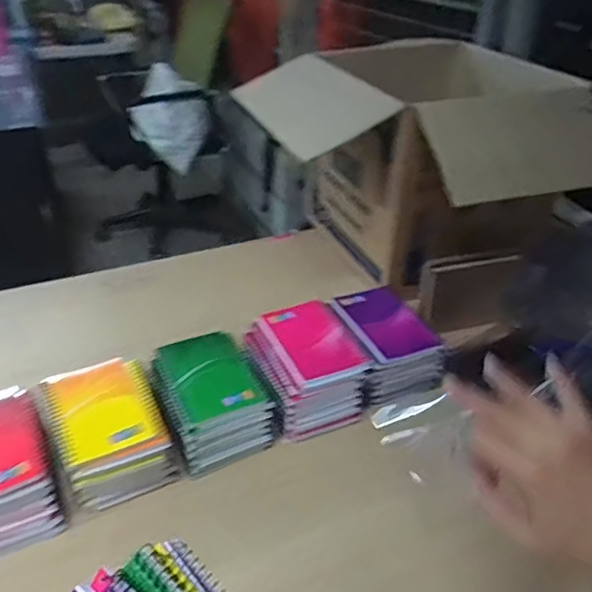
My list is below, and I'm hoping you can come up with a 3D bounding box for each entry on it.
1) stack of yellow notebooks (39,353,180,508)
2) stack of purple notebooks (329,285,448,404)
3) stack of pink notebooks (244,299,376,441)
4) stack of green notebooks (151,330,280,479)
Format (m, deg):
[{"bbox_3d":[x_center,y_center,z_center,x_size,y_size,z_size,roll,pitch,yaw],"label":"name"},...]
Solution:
[{"bbox_3d":[-0.192,0.132,0.597,0.101,0.075,0.144,-19,39,-24],"label":"stack of yellow notebooks"},{"bbox_3d":[0.105,0.056,0.697,0.105,0.073,0.136,-10,36,-13],"label":"stack of purple notebooks"},{"bbox_3d":[0.009,0.080,0.671,0.110,0.078,0.138,-15,37,-20],"label":"stack of pink notebooks"},{"bbox_3d":[-0.093,0.106,0.638,0.105,0.070,0.143,-17,39,-22],"label":"stack of green notebooks"}]

